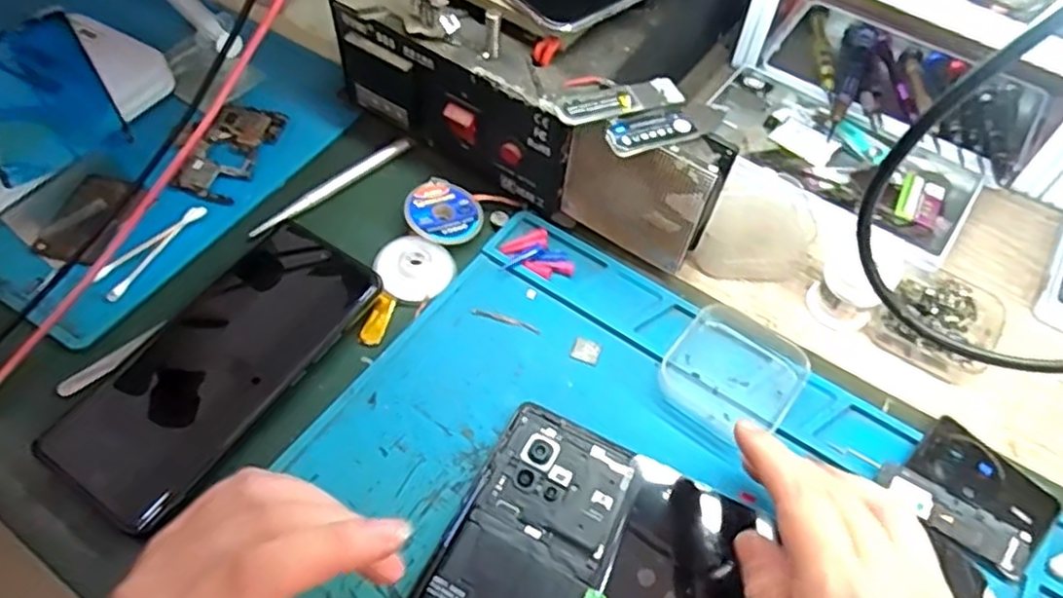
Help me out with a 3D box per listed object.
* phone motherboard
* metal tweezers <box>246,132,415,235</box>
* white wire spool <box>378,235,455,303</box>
[{"bbox_3d":[-0.195,-0.095,0.440,0.051,0.008,0.078,20,62,-1],"label":"phone motherboard"},{"bbox_3d":[-0.122,-0.071,0.432,0.114,0.005,0.013,-37,64,-25],"label":"metal tweezers"},{"bbox_3d":[-0.065,-0.019,0.394,0.040,0.013,0.036,-18,58,-14],"label":"white wire spool"}]

